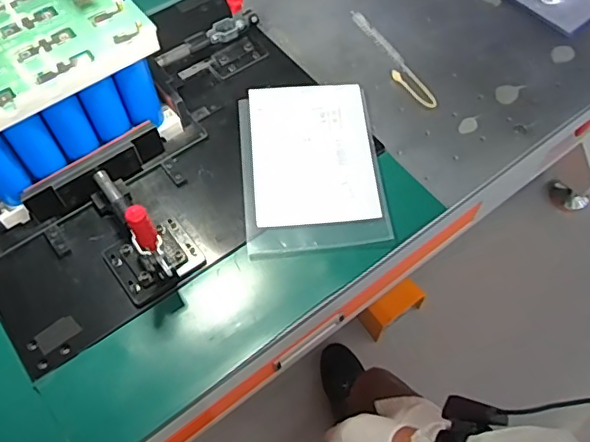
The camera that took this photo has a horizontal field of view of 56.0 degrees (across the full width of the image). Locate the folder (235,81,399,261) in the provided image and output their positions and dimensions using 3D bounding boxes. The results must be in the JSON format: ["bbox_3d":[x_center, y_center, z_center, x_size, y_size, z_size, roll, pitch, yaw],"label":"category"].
[{"bbox_3d":[0.020,-0.072,0.690,0.167,0.011,0.238,-5,62,-1],"label":"folder"}]

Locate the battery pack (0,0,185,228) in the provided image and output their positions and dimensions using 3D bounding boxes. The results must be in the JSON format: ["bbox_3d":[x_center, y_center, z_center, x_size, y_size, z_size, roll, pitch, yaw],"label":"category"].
[{"bbox_3d":[-0.289,-0.154,0.628,0.237,0.136,0.180,-34,66,-18],"label":"battery pack"}]

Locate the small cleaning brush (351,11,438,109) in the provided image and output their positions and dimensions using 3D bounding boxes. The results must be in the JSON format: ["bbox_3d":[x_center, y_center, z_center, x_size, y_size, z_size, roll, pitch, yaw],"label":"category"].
[{"bbox_3d":[0.137,-0.227,0.773,0.029,0.009,0.188,-27,69,-10],"label":"small cleaning brush"}]

